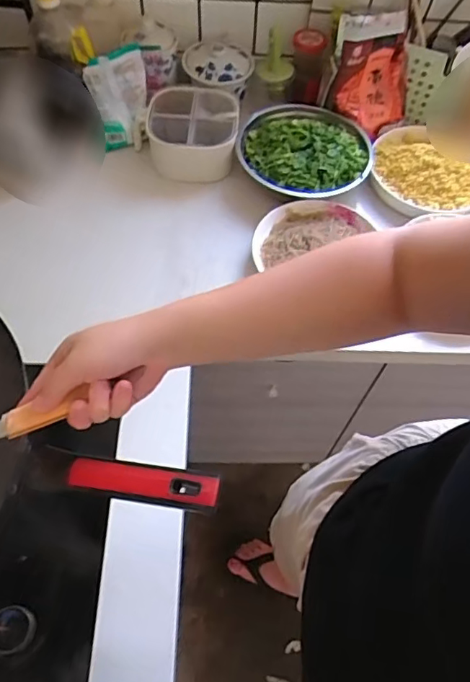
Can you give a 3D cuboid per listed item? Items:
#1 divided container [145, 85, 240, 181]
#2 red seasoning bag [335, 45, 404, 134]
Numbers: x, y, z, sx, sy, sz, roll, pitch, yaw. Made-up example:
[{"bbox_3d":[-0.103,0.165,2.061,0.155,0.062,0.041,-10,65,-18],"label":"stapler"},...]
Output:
[{"bbox_3d":[-0.066,-0.340,0.872,0.139,0.075,0.142,1,60,-2],"label":"divided container"},{"bbox_3d":[0.230,-0.402,0.866,0.105,0.097,0.069,-36,68,-21],"label":"red seasoning bag"}]

